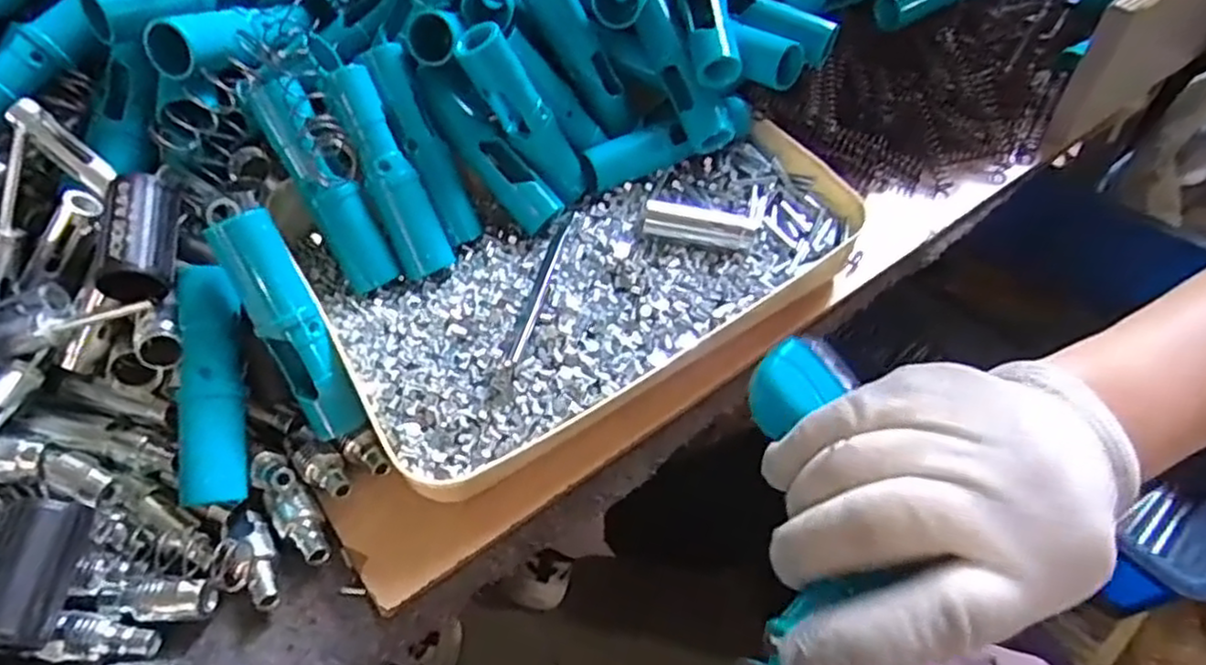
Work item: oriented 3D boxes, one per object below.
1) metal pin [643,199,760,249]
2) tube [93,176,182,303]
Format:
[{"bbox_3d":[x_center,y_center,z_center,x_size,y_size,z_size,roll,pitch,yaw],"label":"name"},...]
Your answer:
[{"bbox_3d":[0.060,-0.067,0.442,0.070,0.016,0.015,8,49,-9],"label":"metal pin"},{"bbox_3d":[-0.240,-0.051,0.372,0.030,0.028,0.065,-4,71,-2],"label":"tube"}]

